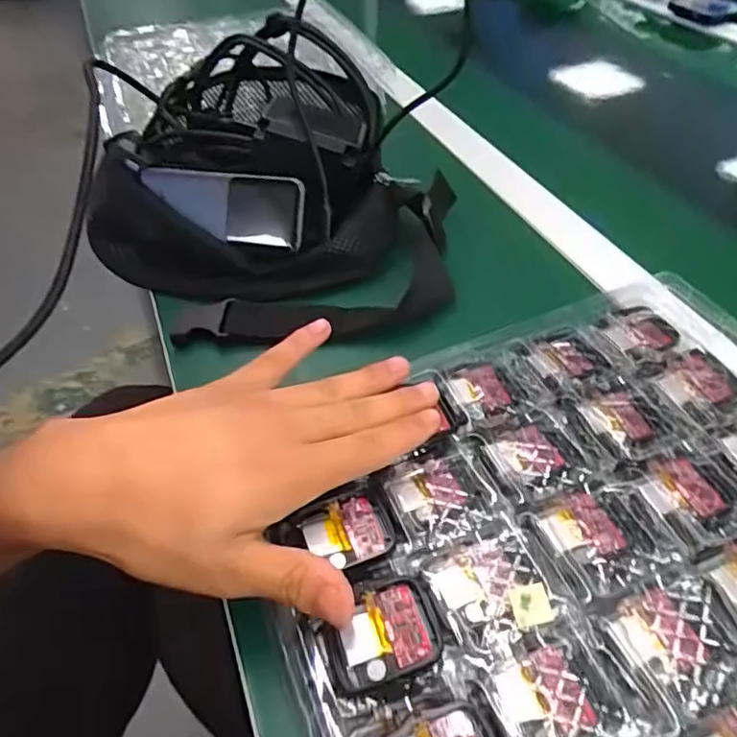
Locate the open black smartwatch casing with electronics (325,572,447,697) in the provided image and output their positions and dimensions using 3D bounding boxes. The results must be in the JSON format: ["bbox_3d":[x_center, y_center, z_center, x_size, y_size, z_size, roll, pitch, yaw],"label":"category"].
[{"bbox_3d":[0.006,0.109,0.240,0.045,0.014,0.036,-16,50,-13],"label":"open black smartwatch casing with electronics"}]

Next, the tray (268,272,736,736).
[{"bbox_3d":[0.107,0.077,0.265,0.287,0.022,0.262,-19,50,-15],"label":"tray"}]

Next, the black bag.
[{"bbox_3d":[-0.074,-0.155,0.459,0.259,0.118,0.278,-1,47,3],"label":"black bag"}]

